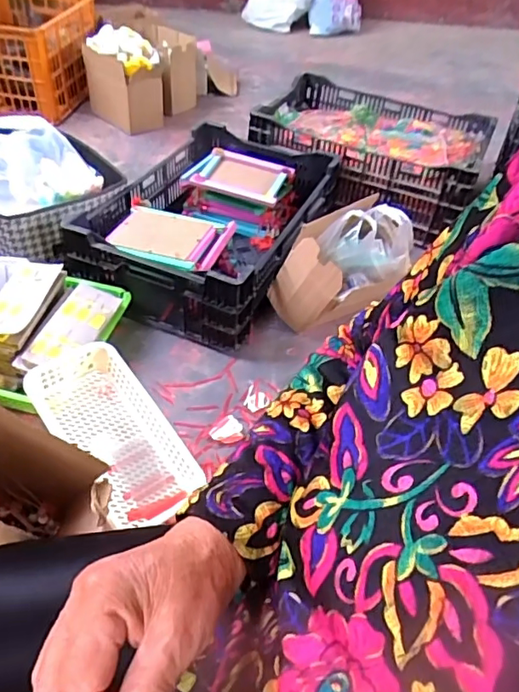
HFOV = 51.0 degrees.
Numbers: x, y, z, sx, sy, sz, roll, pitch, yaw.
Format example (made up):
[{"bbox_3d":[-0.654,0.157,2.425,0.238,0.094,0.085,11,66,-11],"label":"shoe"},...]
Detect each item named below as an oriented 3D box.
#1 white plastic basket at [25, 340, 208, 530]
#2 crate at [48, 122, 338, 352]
[{"bbox_3d":[-0.202,0.107,0.738,0.134,0.053,0.270,-31,70,-32],"label":"white plastic basket"},{"bbox_3d":[-0.110,-0.297,1.272,0.419,0.165,0.598,20,47,12],"label":"crate"}]

